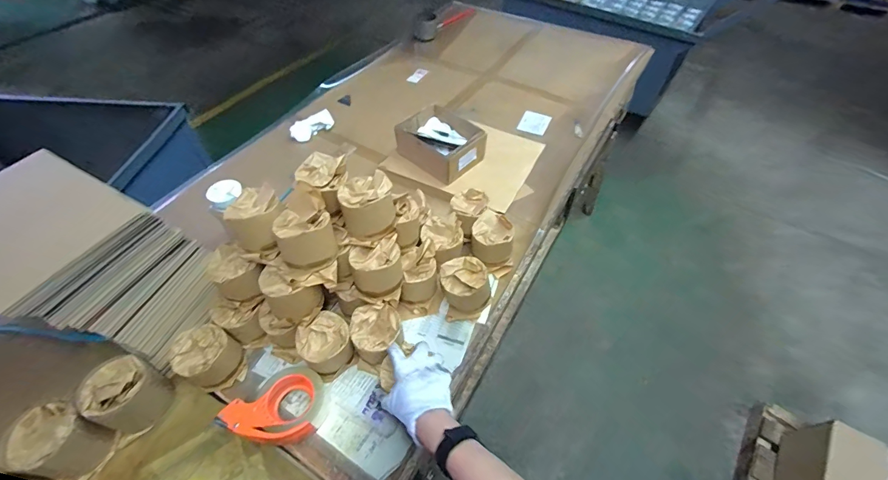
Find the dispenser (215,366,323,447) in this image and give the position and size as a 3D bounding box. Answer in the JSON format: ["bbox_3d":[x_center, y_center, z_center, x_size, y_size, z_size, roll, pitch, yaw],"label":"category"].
[{"bbox_3d":[-0.292,0.289,0.670,0.146,0.063,0.128,9,53,7],"label":"dispenser"}]

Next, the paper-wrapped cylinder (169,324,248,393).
[{"bbox_3d":[-0.437,0.222,0.706,0.095,0.085,0.098,-21,55,-16],"label":"paper-wrapped cylinder"}]

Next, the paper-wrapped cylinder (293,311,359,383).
[{"bbox_3d":[-0.216,0.202,0.712,0.088,0.100,0.085,0,52,0],"label":"paper-wrapped cylinder"}]

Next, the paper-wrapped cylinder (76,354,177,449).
[{"bbox_3d":[-0.560,0.271,0.656,0.103,0.105,0.115,23,56,16],"label":"paper-wrapped cylinder"}]

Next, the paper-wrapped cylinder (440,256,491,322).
[{"bbox_3d":[0.047,0.097,0.788,0.102,0.109,0.106,-3,53,-2],"label":"paper-wrapped cylinder"}]

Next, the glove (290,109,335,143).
[{"bbox_3d":[-0.413,-0.357,1.183,0.140,0.036,0.065,-28,57,-20],"label":"glove"}]

